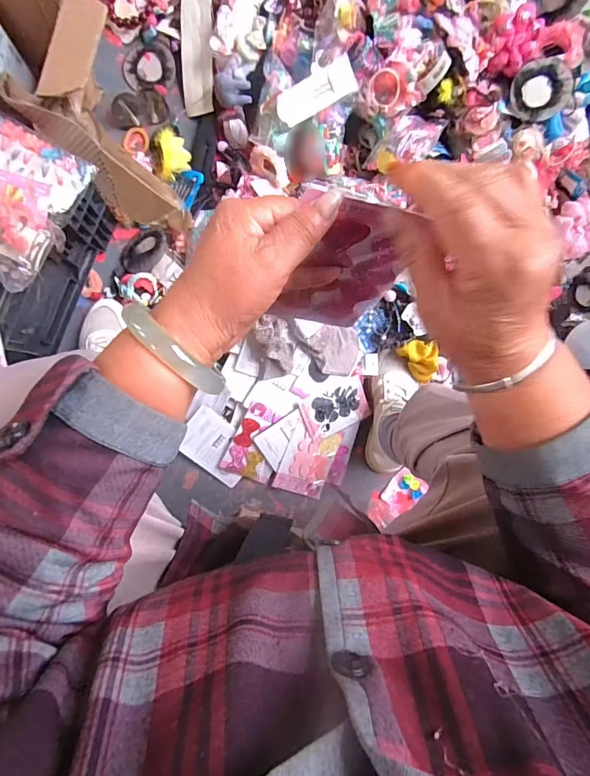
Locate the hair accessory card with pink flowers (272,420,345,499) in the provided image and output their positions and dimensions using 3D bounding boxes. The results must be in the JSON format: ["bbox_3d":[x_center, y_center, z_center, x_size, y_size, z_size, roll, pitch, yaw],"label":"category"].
[{"bbox_3d":[0.026,0.135,0.745,0.094,0.005,0.134,19,98,-14],"label":"hair accessory card with pink flowers"}]

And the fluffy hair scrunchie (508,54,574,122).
[{"bbox_3d":[0.407,-0.492,0.658,0.091,0.016,0.092,-8,97,16],"label":"fluffy hair scrunchie"}]

